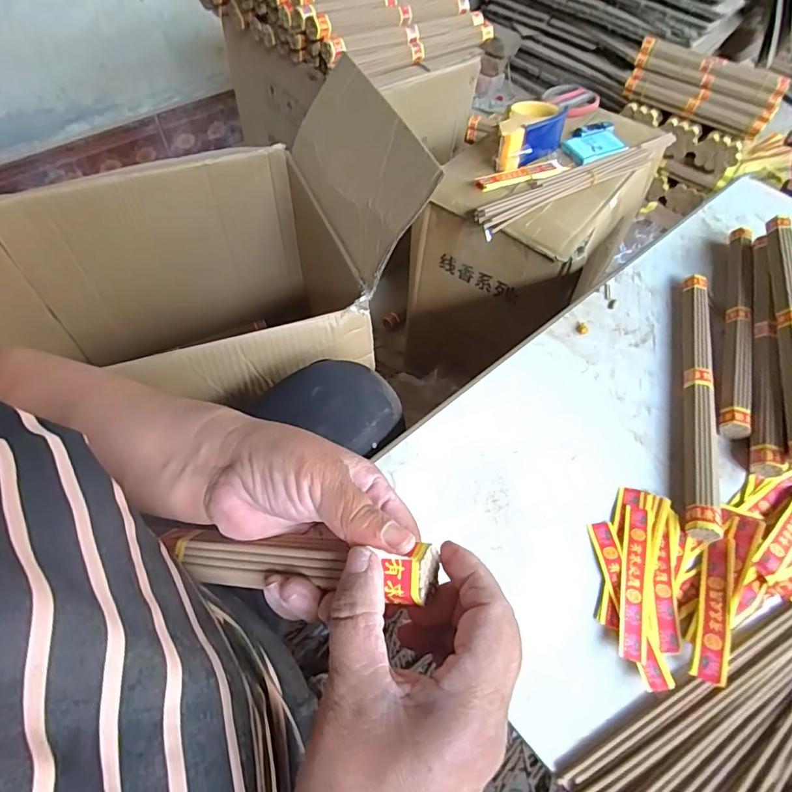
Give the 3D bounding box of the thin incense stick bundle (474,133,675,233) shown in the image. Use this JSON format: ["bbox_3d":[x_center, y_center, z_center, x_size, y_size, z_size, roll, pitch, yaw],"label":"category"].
[{"bbox_3d":[0.297,-0.346,0.747,0.435,0.026,0.043,-29,63,-20],"label":"thin incense stick bundle"}]

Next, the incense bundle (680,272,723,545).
[{"bbox_3d":[0.306,-0.009,0.475,0.034,0.022,0.310,17,57,7],"label":"incense bundle"}]

